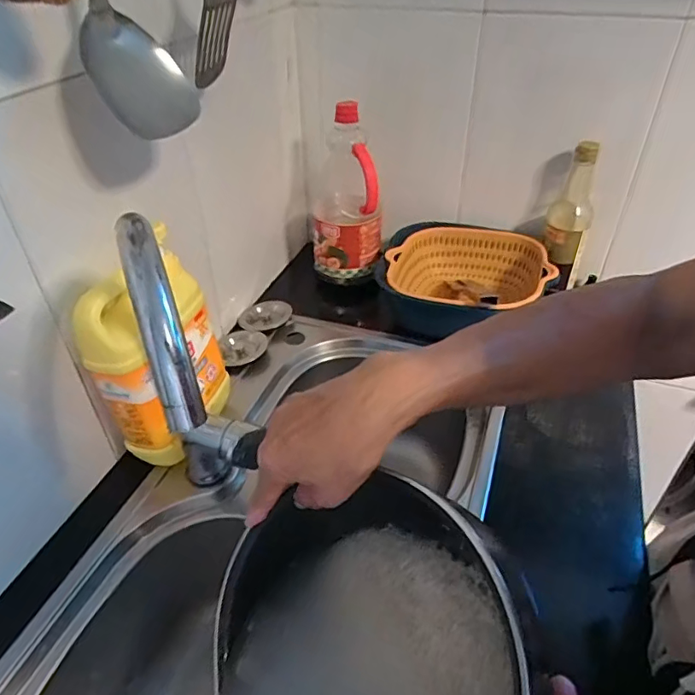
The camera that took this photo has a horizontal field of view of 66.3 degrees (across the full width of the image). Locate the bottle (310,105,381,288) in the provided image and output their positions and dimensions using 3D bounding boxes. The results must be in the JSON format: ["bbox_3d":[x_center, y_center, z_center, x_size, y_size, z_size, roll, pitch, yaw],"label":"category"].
[{"bbox_3d":[0.000,-0.247,0.867,0.105,0.264,0.115,0,39,2],"label":"bottle"}]

